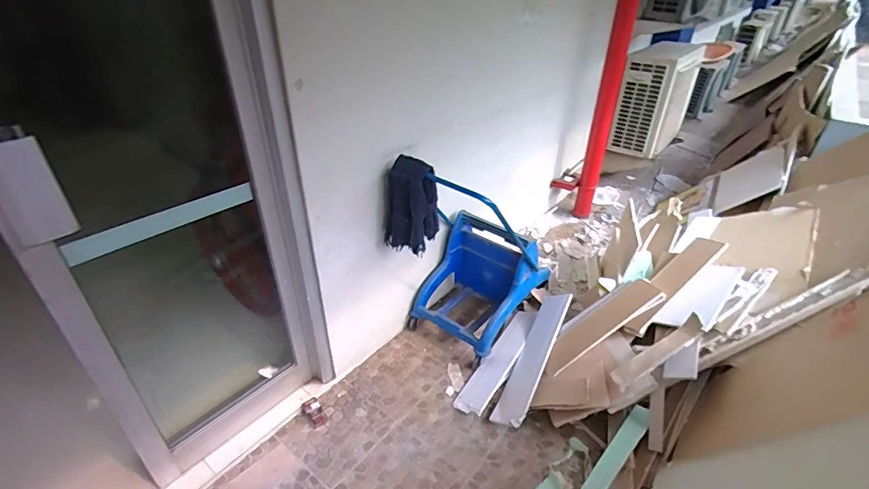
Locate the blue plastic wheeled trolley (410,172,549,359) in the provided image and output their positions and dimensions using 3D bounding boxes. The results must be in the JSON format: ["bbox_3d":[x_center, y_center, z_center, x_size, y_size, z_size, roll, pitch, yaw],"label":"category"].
[{"bbox_3d":[0.191,0.037,1.907,0.440,0.817,0.593,23,40,29],"label":"blue plastic wheeled trolley"}]

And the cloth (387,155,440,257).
[{"bbox_3d":[-0.089,-0.141,1.584,0.177,0.318,0.113,16,36,22],"label":"cloth"}]

